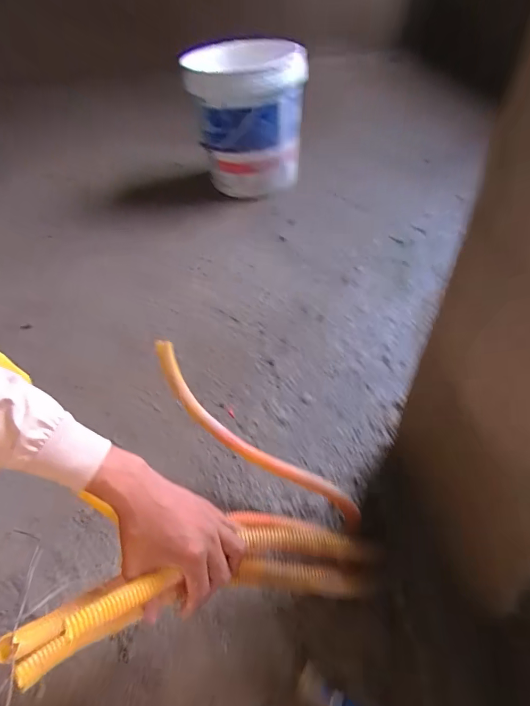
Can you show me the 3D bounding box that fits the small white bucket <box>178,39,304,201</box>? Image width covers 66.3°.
[{"bbox_3d":[-0.046,-0.674,1.179,0.328,0.362,0.355,-3,48,3],"label":"small white bucket"}]

